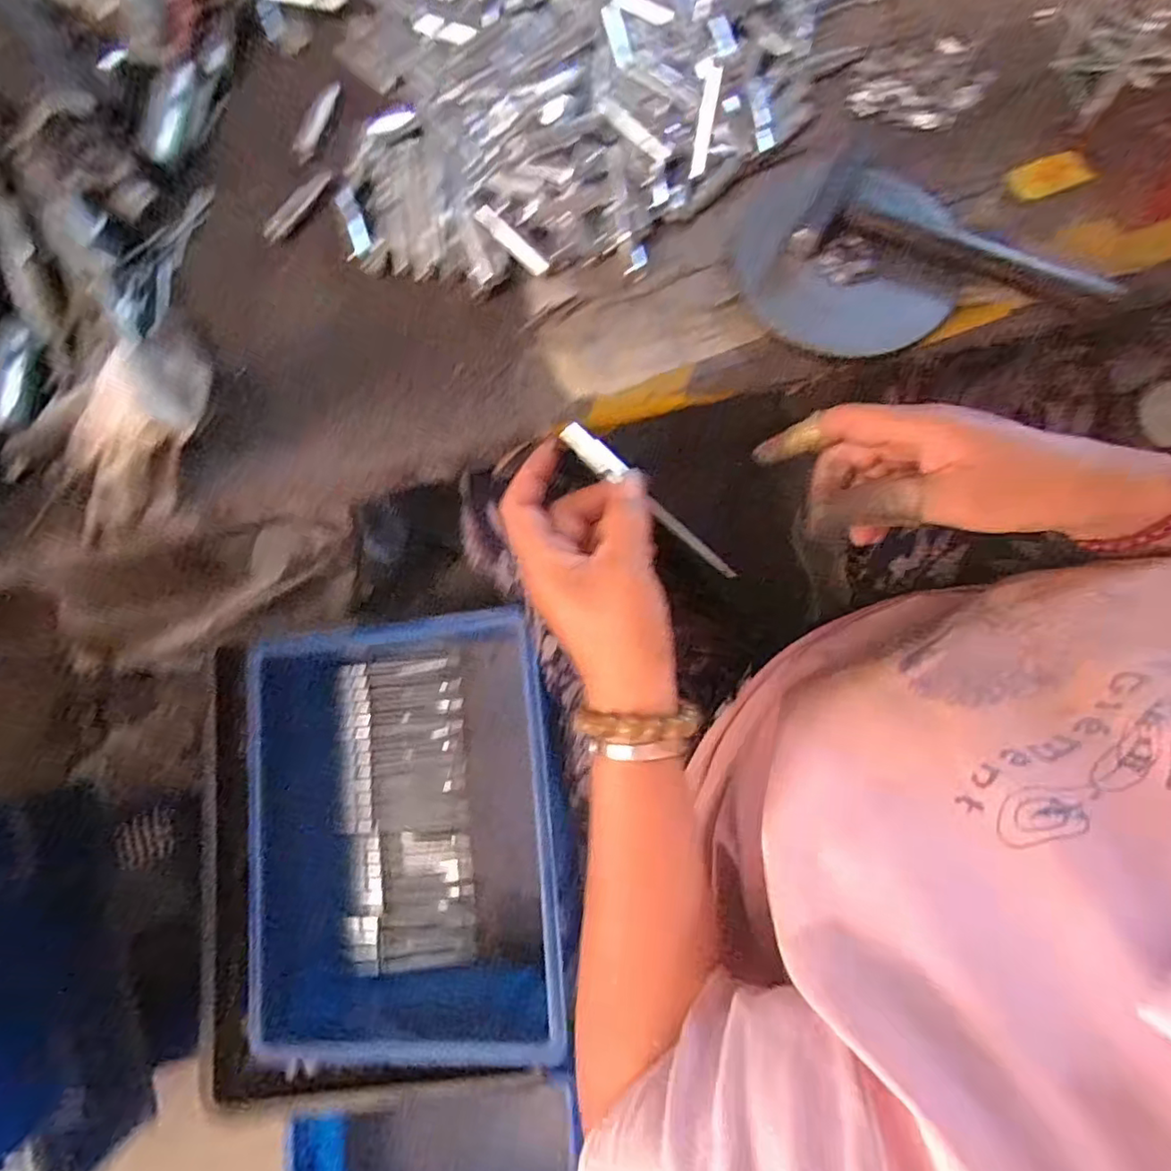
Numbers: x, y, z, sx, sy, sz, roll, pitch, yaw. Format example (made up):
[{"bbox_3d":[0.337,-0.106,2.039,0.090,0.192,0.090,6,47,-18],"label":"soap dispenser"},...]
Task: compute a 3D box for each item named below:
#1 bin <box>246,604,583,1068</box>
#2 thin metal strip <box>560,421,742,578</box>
[{"bbox_3d":[-0.152,0.231,0.526,0.263,0.152,0.382,-3,80,0],"label":"bin"},{"bbox_3d":[0.040,-0.049,0.345,0.131,0.016,0.006,38,37,-10],"label":"thin metal strip"}]

